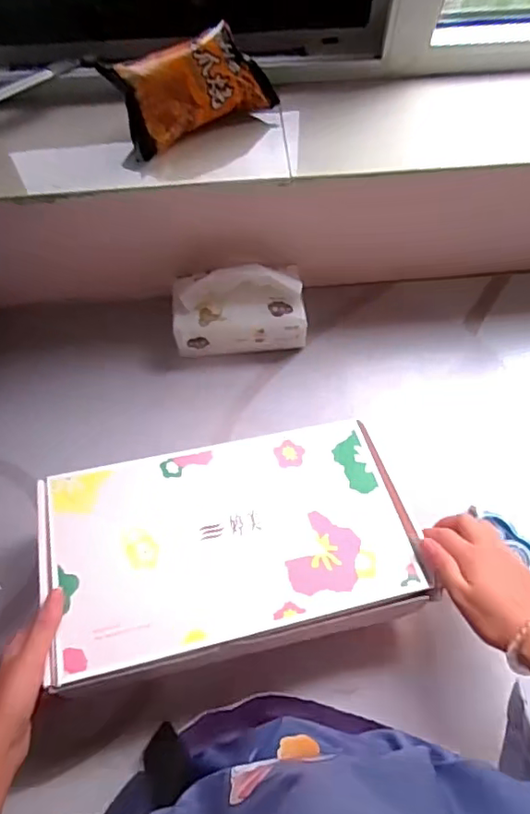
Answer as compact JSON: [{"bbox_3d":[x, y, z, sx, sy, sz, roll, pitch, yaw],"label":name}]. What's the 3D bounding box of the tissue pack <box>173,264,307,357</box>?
[{"bbox_3d":[-0.031,-0.117,0.684,0.151,0.092,0.092,-3,65,-2],"label":"tissue pack"}]

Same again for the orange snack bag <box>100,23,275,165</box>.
[{"bbox_3d":[-0.071,-0.314,0.563,0.158,0.047,0.087,-25,112,-3],"label":"orange snack bag"}]

